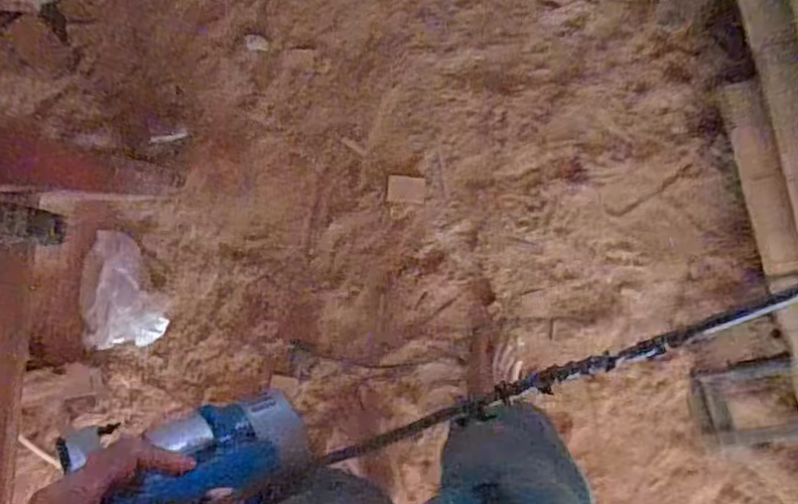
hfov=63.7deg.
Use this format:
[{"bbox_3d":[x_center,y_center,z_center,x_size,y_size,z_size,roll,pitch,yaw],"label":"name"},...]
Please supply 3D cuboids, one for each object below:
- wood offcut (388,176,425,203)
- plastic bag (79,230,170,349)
[{"bbox_3d":[0.015,-0.120,1.234,0.070,0.006,0.049,5,83,-4],"label":"wood offcut"},{"bbox_3d":[-0.516,0.070,1.202,0.130,0.077,0.213,-8,84,-6],"label":"plastic bag"}]

